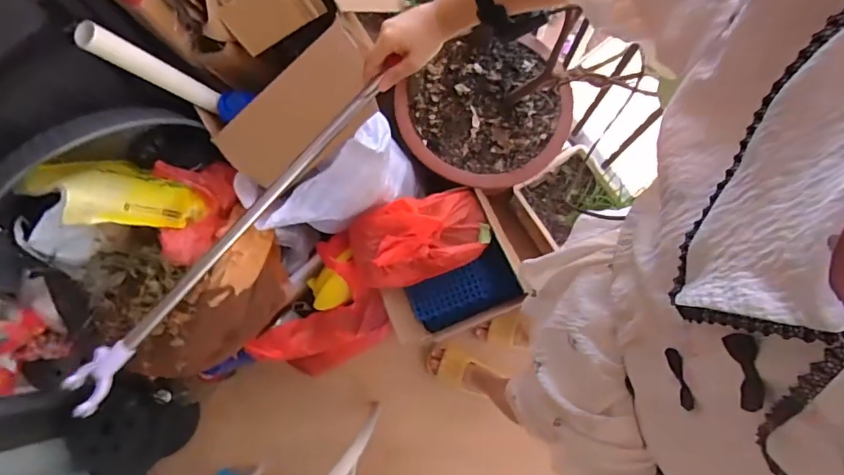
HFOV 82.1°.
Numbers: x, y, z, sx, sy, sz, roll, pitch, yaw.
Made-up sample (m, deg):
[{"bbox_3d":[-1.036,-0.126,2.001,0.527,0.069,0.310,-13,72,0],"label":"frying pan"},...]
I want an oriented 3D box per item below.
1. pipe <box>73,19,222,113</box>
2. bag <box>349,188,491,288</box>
[{"bbox_3d":[-0.445,-0.276,0.810,0.038,0.260,0.031,-17,76,18],"label":"pipe"},{"bbox_3d":[-0.005,-0.004,1.097,0.315,0.117,0.178,-20,77,-4],"label":"bag"}]

